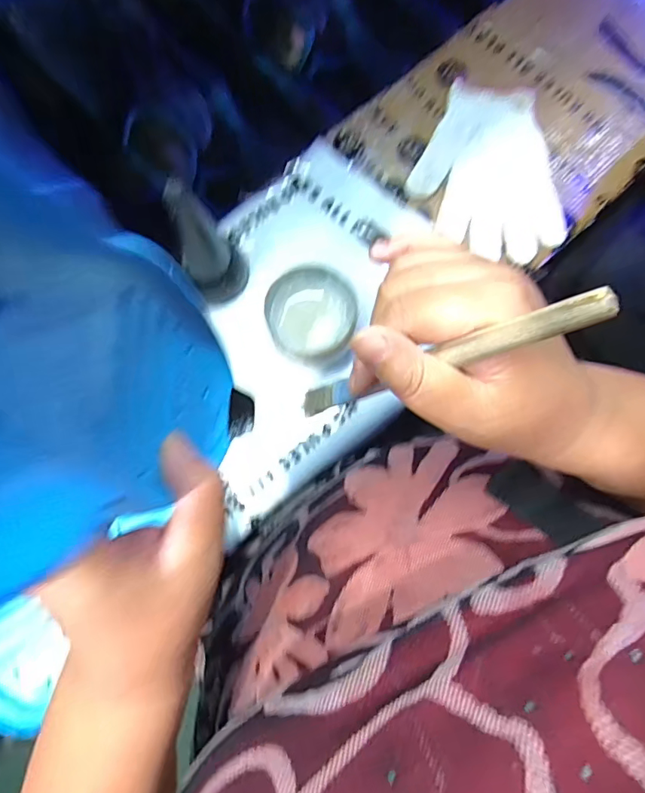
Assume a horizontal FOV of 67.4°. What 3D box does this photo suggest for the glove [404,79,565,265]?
[{"bbox_3d":[0.165,-0.229,0.499,0.140,0.013,0.187,-12,79,-2],"label":"glove"}]

